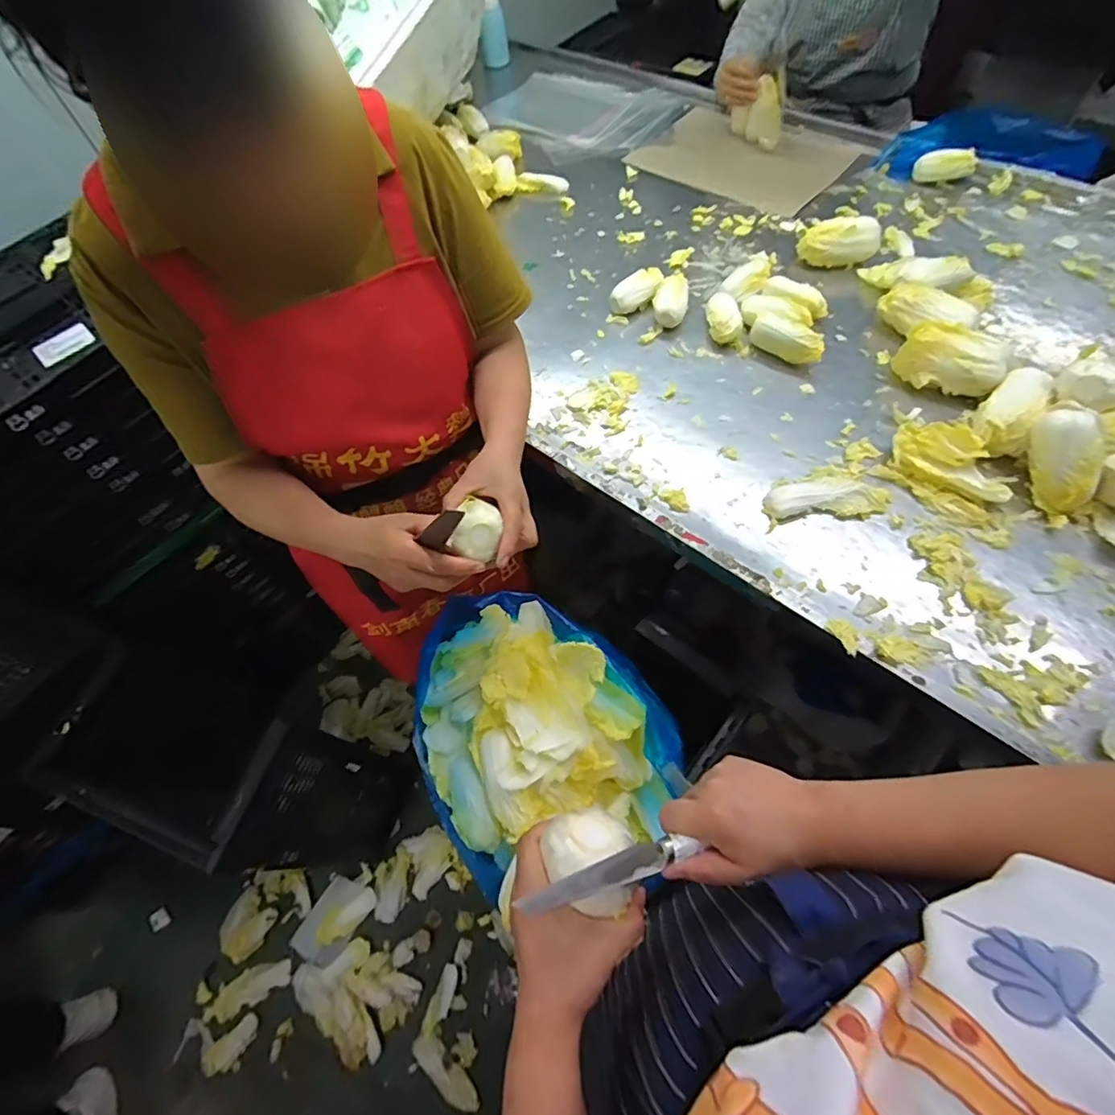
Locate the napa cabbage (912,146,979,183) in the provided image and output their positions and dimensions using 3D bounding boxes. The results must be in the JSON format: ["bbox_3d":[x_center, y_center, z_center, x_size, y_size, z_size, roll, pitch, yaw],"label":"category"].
[{"bbox_3d":[0.779,-0.791,1.099,0.108,0.052,0.051,27,65,39],"label":"napa cabbage"}]

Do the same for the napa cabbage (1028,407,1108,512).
[{"bbox_3d":[0.665,-0.125,0.710,0.062,0.066,0.134,-2,95,-19],"label":"napa cabbage"}]

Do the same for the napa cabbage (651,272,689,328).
[{"bbox_3d":[0.196,-0.442,0.944,0.060,0.042,0.102,5,62,7],"label":"napa cabbage"}]

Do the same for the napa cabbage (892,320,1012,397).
[{"bbox_3d":[0.590,-0.295,0.821,0.144,0.072,0.089,20,65,14],"label":"napa cabbage"}]

